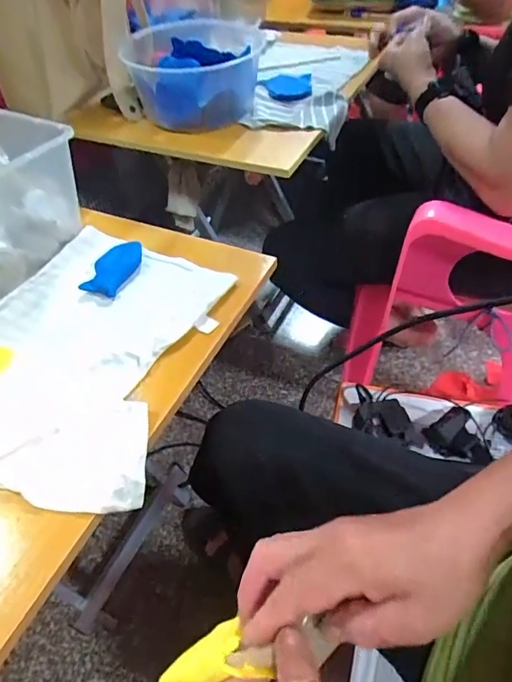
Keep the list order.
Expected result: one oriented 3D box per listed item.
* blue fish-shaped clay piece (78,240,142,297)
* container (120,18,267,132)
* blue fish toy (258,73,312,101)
[{"bbox_3d":[-0.178,-0.093,0.575,0.043,0.015,0.088,11,50,13],"label":"blue fish-shaped clay piece"},{"bbox_3d":[-0.100,-0.429,0.764,0.206,0.104,0.193,-16,49,-11],"label":"container"},{"bbox_3d":[0.056,-0.460,0.829,0.095,0.014,0.111,-4,48,-1],"label":"blue fish toy"}]

